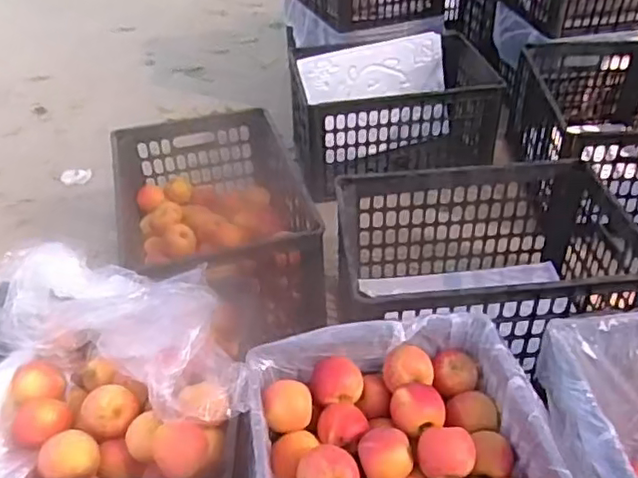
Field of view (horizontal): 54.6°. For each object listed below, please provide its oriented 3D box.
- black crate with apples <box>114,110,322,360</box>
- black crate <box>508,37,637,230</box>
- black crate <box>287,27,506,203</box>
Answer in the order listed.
[{"bbox_3d":[-0.213,-0.021,1.216,0.346,0.223,0.482,-10,40,-11],"label":"black crate with apples"},{"bbox_3d":[0.658,-0.266,1.426,0.343,0.229,0.474,3,42,5],"label":"black crate"},{"bbox_3d":[0.182,-0.303,1.520,0.473,0.264,0.310,-7,42,-6],"label":"black crate"}]

